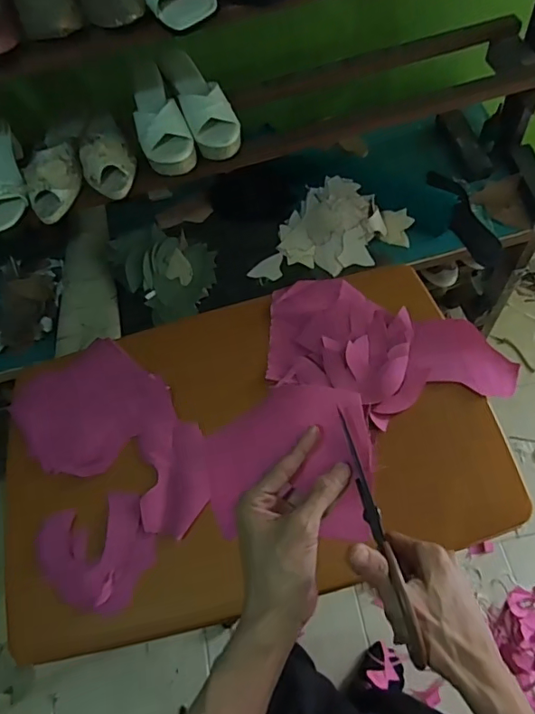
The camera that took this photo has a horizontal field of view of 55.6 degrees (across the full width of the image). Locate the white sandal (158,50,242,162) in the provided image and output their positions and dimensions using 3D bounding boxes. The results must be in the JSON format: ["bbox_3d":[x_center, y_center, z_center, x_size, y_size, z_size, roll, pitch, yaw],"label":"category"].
[{"bbox_3d":[-0.111,-0.431,0.864,0.081,0.069,0.206,-26,62,-6],"label":"white sandal"}]

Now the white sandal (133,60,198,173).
[{"bbox_3d":[-0.185,-0.401,0.860,0.082,0.058,0.217,-20,62,-3],"label":"white sandal"}]

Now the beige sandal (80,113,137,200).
[{"bbox_3d":[-0.285,-0.364,0.869,0.088,0.059,0.223,-22,62,-10],"label":"beige sandal"}]

